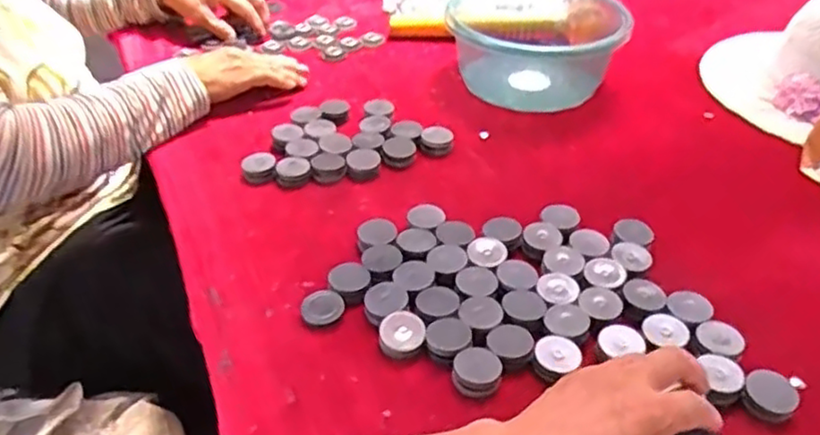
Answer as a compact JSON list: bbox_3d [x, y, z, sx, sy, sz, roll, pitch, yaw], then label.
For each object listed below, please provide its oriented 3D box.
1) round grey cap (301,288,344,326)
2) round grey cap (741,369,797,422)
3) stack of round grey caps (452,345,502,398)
[{"bbox_3d":[-0.069,0.071,0.539,0.032,0.015,0.028,-11,40,-17],"label":"round grey cap"},{"bbox_3d":[0.247,0.123,0.471,0.030,0.018,0.032,2,38,-1],"label":"round grey cap"},{"bbox_3d":[0.048,0.110,0.489,0.034,0.012,0.034,1,38,-2],"label":"stack of round grey caps"}]

